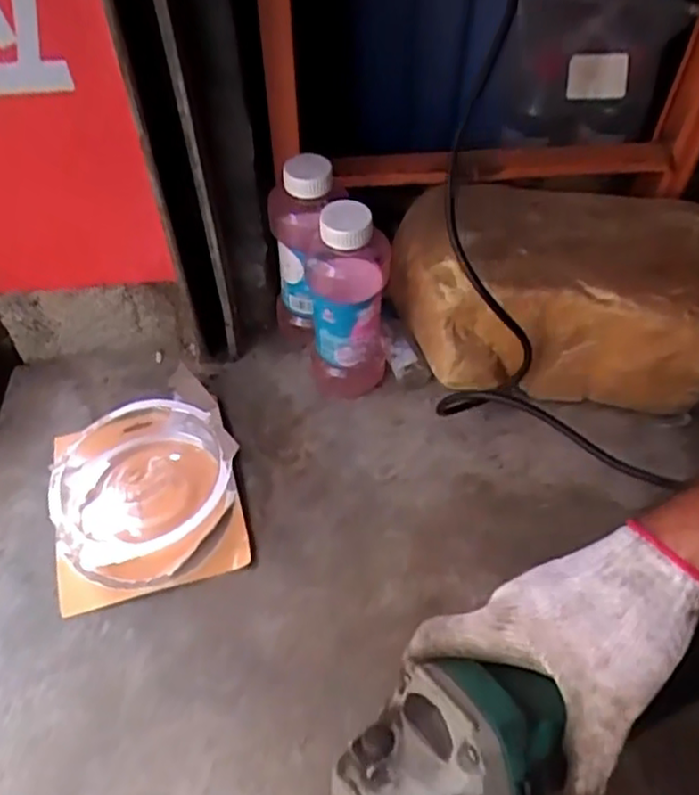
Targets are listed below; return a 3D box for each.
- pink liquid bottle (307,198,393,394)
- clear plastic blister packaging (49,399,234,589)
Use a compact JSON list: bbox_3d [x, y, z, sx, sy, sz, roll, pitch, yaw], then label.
[{"bbox_3d":[-0.001,-0.082,0.619,0.070,0.186,0.057,2,52,4],"label":"pink liquid bottle"},{"bbox_3d":[-0.171,0.073,0.594,0.148,0.042,0.162,-12,52,-6],"label":"clear plastic blister packaging"}]

